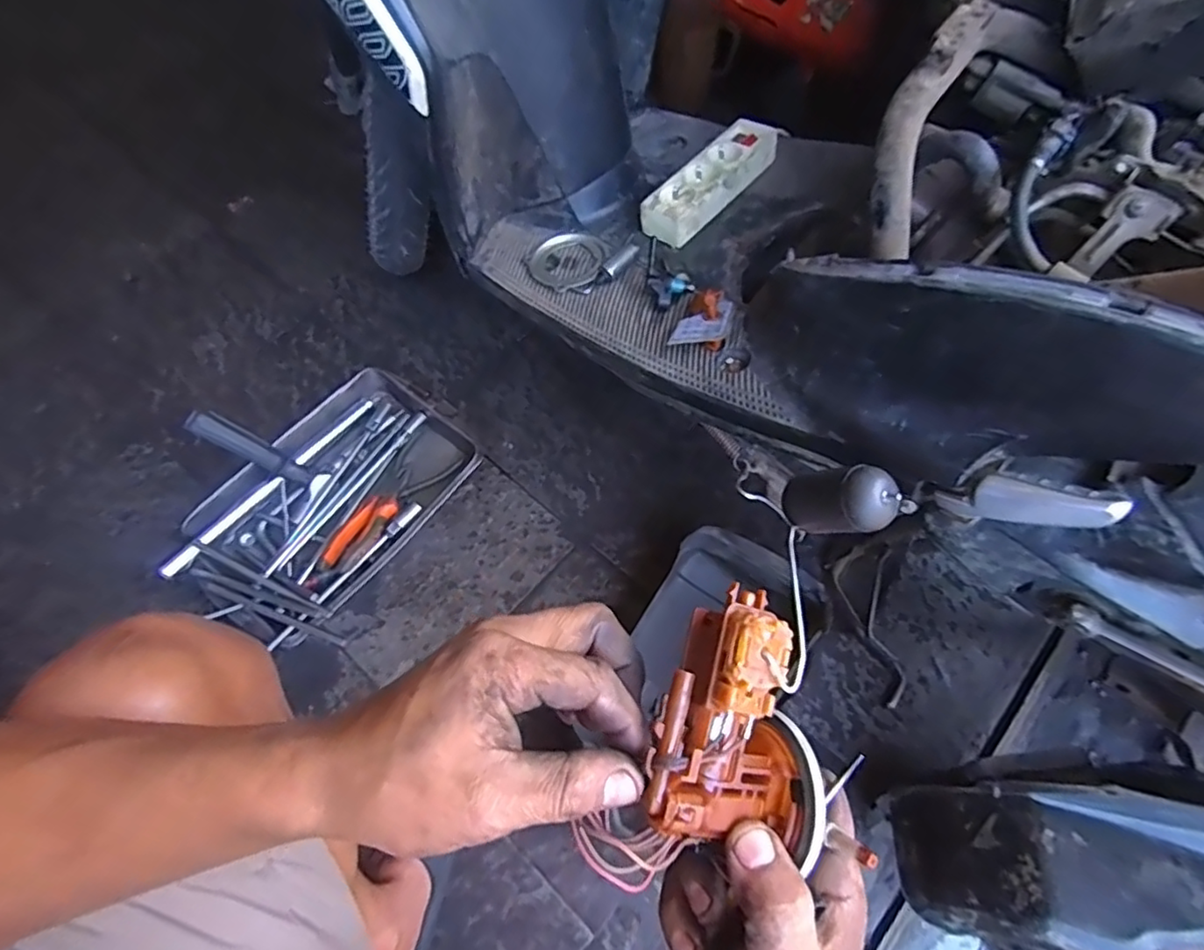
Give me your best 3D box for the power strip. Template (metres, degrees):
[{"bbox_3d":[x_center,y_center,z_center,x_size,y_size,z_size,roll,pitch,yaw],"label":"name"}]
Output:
[{"bbox_3d":[0.120,-0.333,0.685,0.062,0.034,0.196,36,70,19],"label":"power strip"}]

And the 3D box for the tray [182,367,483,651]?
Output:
[{"bbox_3d":[-0.355,0.036,0.796,0.248,0.083,0.359,34,69,18],"label":"tray"}]

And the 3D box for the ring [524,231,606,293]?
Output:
[{"bbox_3d":[-0.037,-0.238,0.673,0.088,0.015,0.082,-1,63,2],"label":"ring"}]

